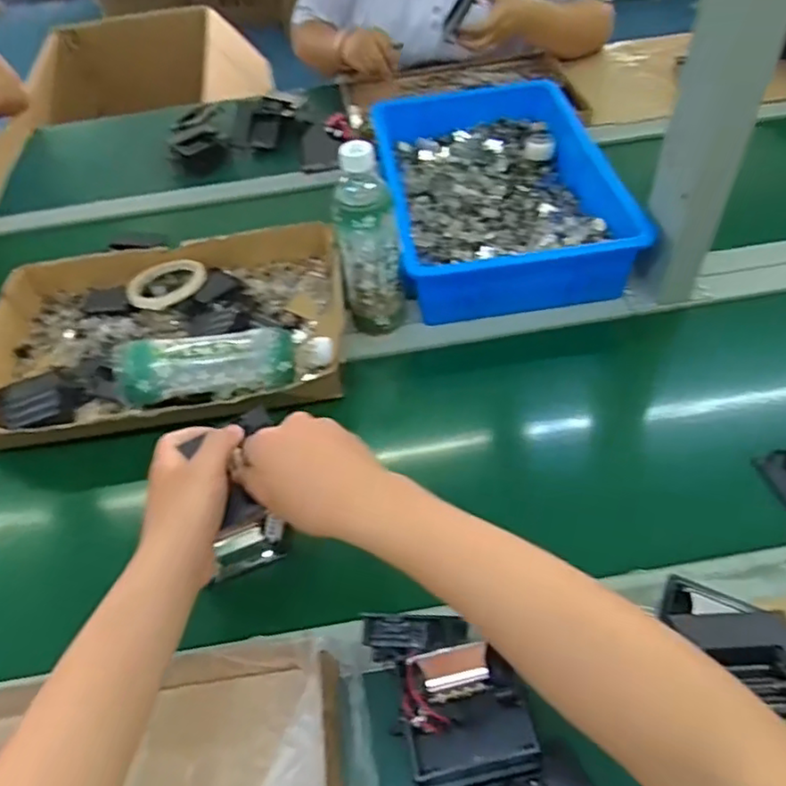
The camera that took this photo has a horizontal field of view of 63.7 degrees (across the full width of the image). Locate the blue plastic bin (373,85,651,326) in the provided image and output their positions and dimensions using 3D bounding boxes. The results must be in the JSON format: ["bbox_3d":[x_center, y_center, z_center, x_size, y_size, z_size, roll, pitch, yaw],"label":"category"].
[{"bbox_3d":[0.131,-0.275,0.845,0.273,0.081,0.426,-8,49,0],"label":"blue plastic bin"}]

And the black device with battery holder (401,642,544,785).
[{"bbox_3d":[0.052,0.231,0.450,0.086,0.040,0.087,-12,49,-4],"label":"black device with battery holder"}]

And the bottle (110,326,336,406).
[{"bbox_3d":[-0.176,-0.031,0.675,0.219,0.070,0.066,-8,47,-21],"label":"bottle"}]

